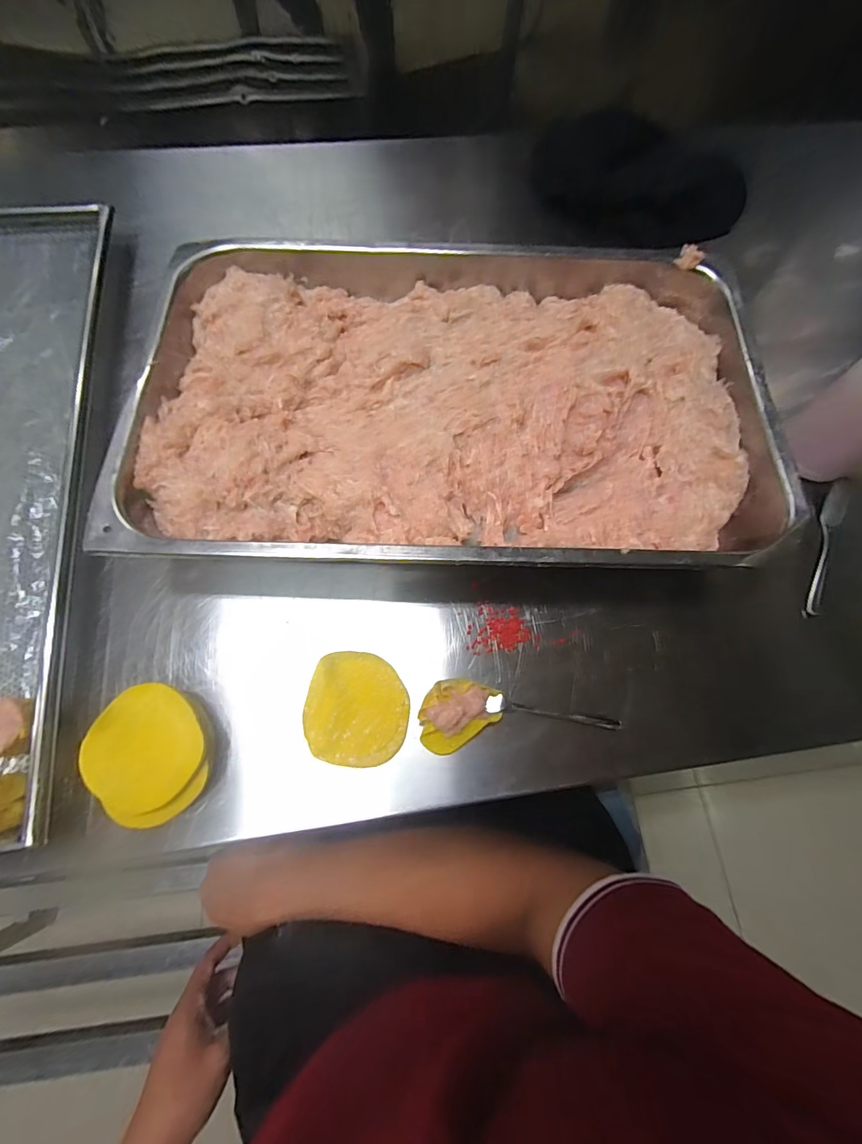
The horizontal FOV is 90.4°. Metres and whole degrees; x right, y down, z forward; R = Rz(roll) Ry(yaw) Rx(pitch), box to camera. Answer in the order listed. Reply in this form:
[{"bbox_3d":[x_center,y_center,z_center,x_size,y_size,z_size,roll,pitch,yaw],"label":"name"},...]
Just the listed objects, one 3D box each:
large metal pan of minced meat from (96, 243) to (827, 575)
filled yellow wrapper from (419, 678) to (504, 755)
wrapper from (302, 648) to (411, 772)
[{"bbox_3d":[0.018,-0.158,0.378,0.511,0.073,0.338,-1,73,1],"label":"large metal pan of minced meat"},{"bbox_3d":[0.019,0.103,0.317,0.063,0.030,0.045,-31,74,-12],"label":"filled yellow wrapper"},{"bbox_3d":[-0.056,0.103,0.326,0.076,0.004,0.079,8,71,-1],"label":"wrapper"}]

